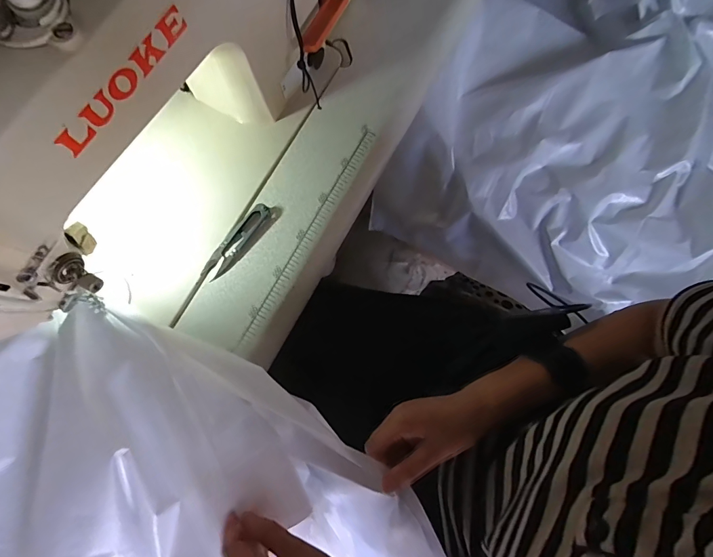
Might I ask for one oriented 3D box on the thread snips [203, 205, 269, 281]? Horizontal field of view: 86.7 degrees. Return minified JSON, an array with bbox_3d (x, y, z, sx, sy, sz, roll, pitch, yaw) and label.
[{"bbox_3d":[-0.137,-0.044,0.425,0.025,0.010,0.103,37,81,7],"label":"thread snips"}]

